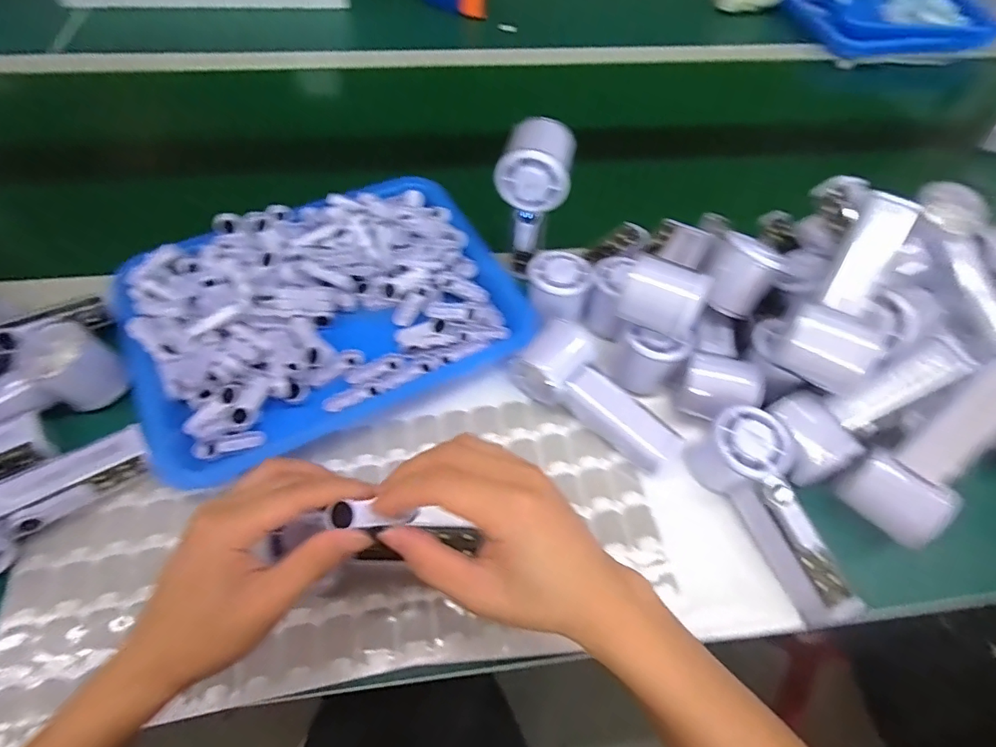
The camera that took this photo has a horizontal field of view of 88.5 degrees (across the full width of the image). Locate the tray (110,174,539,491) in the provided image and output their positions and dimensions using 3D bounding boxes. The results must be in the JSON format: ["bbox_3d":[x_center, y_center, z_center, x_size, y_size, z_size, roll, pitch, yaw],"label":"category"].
[{"bbox_3d":[-0.161,-0.064,0.483,0.337,0.048,0.253,-25,62,-17],"label":"tray"}]

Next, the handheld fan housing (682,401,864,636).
[{"bbox_3d":[0.213,0.103,0.384,0.051,0.057,0.153,-21,60,-15],"label":"handheld fan housing"}]

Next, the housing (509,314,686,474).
[{"bbox_3d":[0.093,0.016,0.447,0.153,0.049,0.084,36,63,19],"label":"housing"}]

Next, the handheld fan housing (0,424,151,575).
[{"bbox_3d":[-0.348,0.083,0.375,0.074,0.052,0.155,40,64,21],"label":"handheld fan housing"}]

